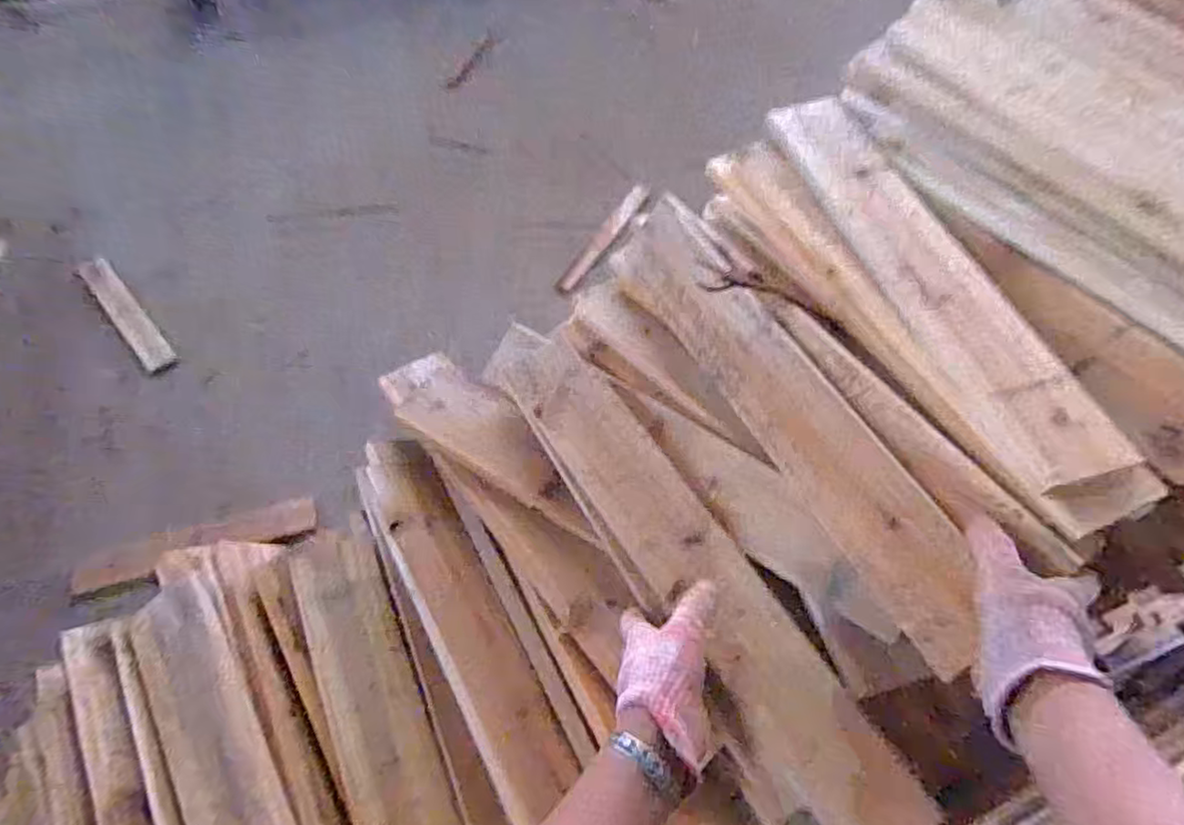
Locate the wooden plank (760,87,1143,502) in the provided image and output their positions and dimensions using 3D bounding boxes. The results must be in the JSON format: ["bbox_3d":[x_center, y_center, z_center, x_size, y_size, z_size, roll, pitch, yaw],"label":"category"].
[{"bbox_3d":[0.316,-0.150,0.628,0.096,0.024,0.492,-14,60,-9],"label":"wooden plank"}]

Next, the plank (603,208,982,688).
[{"bbox_3d":[0.171,-0.018,0.622,0.015,0.093,0.518,6,43,-50],"label":"plank"}]

